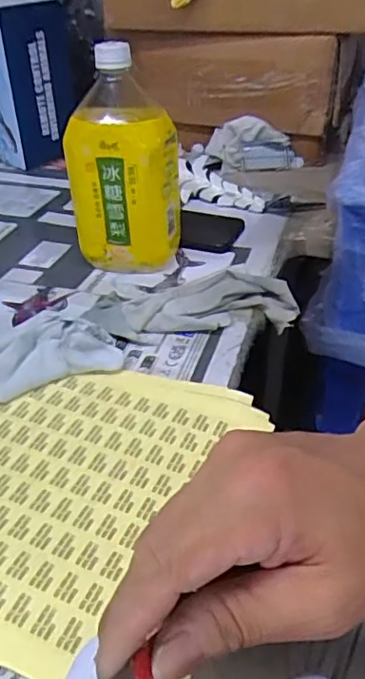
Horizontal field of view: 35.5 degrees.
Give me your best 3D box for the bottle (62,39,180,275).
[{"bbox_3d":[-0.056,-0.165,0.543,0.100,0.195,0.093,-2,35,-2],"label":"bottle"}]

